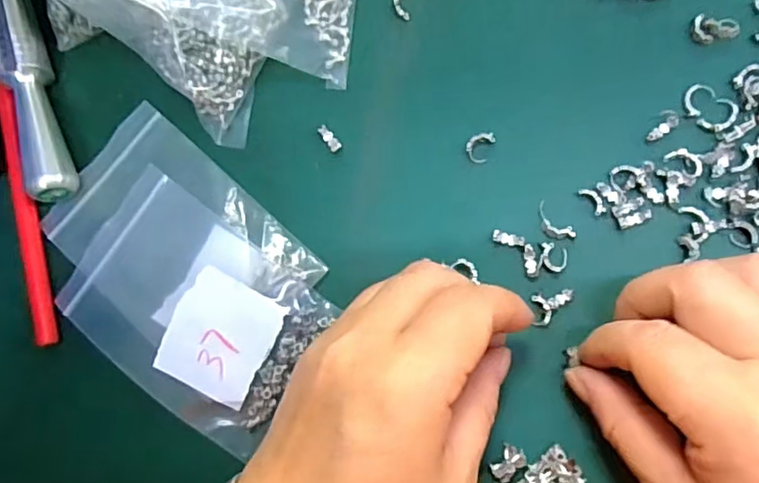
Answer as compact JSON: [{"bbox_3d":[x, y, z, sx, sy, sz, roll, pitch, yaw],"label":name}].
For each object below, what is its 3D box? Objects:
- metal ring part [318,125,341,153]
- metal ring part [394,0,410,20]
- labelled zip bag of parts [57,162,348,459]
[{"bbox_3d":[-0.023,-0.047,0.265,0.005,0.004,0.014,-38,80,2],"label":"metal ring part"},{"bbox_3d":[0.010,-0.110,0.266,0.007,0.004,0.018,-3,83,7],"label":"metal ring part"},{"bbox_3d":[-0.085,0.030,0.261,0.113,0.009,0.080,37,90,10],"label":"labelled zip bag of parts"}]

